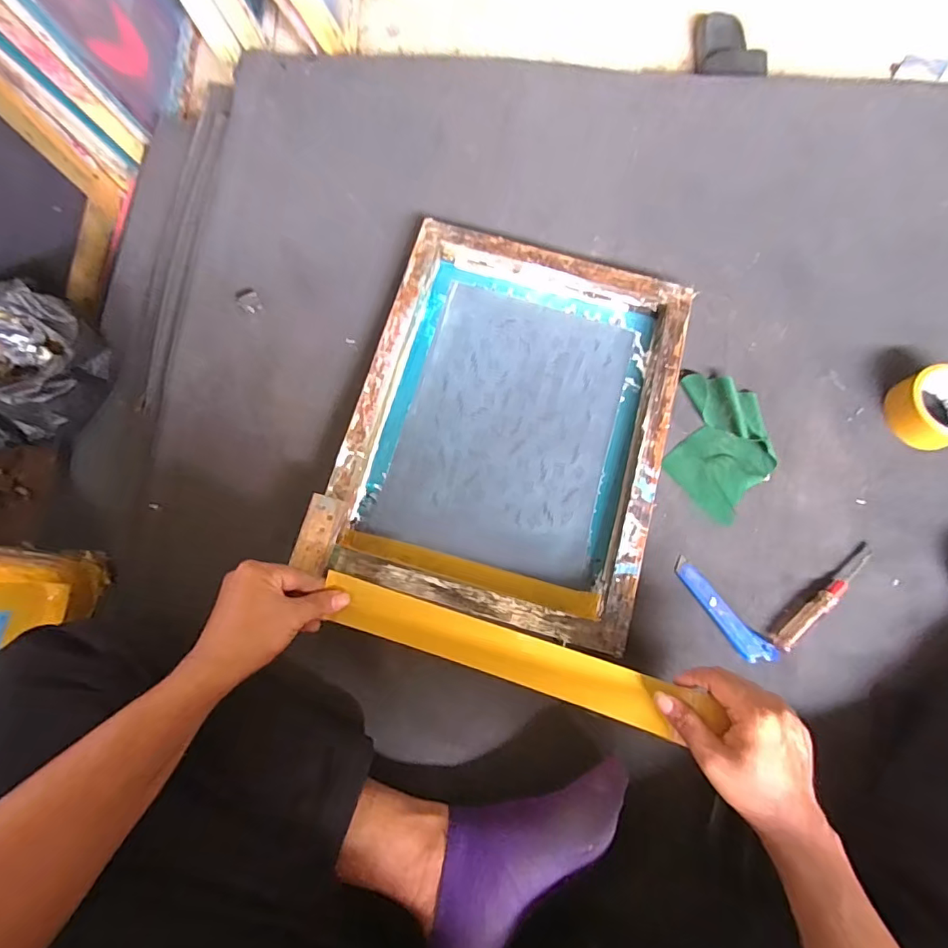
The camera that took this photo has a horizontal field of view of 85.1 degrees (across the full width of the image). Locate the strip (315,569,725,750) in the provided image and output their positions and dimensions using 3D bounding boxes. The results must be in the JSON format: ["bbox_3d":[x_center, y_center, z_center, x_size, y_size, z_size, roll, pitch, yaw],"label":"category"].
[{"bbox_3d":[0.037,0.177,0.498,0.363,0.055,0.050,16,75,9],"label":"strip"}]

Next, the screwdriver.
[{"bbox_3d":[0.407,0.145,0.593,0.158,0.022,0.025,-42,78,-10],"label":"screwdriver"}]

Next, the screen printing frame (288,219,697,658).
[{"bbox_3d":[0.046,-0.065,0.623,0.358,0.059,0.454,15,75,5],"label":"screen printing frame"}]

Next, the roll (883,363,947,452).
[{"bbox_3d":[0.569,-0.081,0.634,0.088,0.047,0.101,-8,75,-2],"label":"roll"}]

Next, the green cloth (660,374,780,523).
[{"bbox_3d":[0.308,-0.032,0.637,0.119,0.022,0.174,18,76,5],"label":"green cloth"}]

